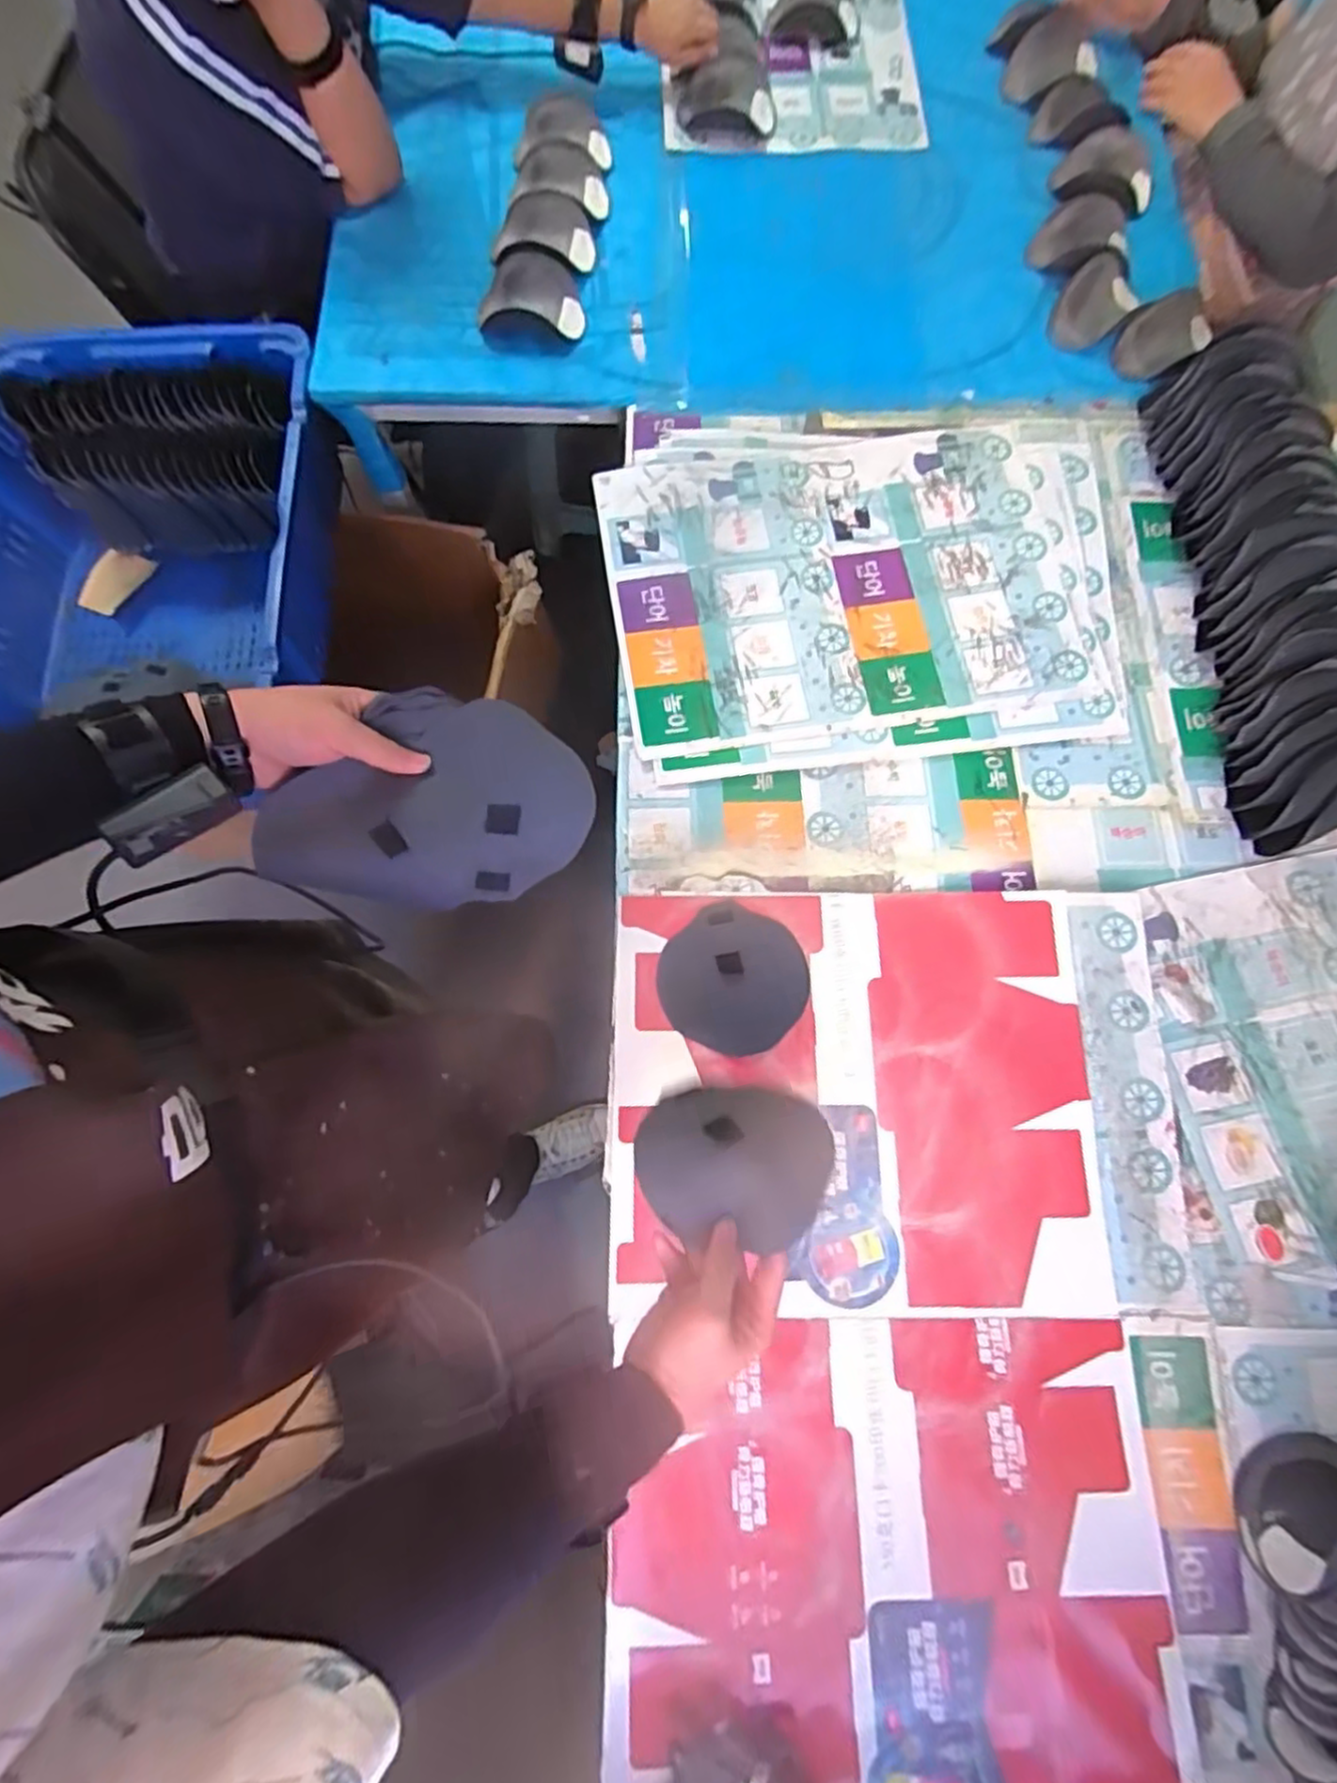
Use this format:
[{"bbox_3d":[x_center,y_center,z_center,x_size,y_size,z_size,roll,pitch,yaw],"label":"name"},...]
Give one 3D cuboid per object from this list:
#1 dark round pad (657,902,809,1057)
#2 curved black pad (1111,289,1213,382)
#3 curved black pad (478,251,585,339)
[{"bbox_3d":[0.066,0.089,0.721,0.135,0.009,0.141,1,74,-2],"label":"dark round pad"},{"bbox_3d":[0.645,-0.721,0.937,0.141,0.042,0.086,-37,78,-12],"label":"curved black pad"},{"bbox_3d":[-0.177,-0.779,0.945,0.138,0.039,0.124,10,74,1],"label":"curved black pad"}]

